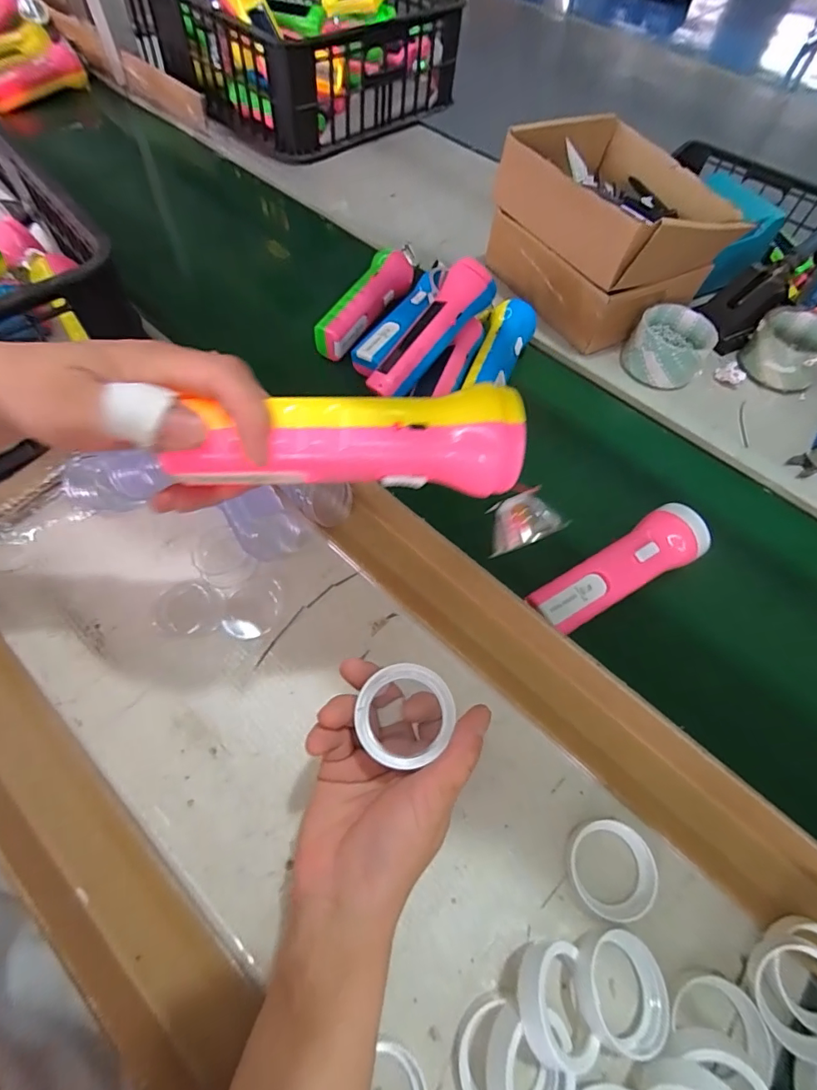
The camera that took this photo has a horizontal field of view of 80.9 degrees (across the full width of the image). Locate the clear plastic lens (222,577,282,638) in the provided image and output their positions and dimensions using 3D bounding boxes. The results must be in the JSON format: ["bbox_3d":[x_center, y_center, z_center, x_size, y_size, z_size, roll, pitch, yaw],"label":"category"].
[{"bbox_3d":[-0.125,0.050,0.384,0.042,0.007,0.050,34,63,10],"label":"clear plastic lens"}]

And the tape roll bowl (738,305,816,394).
[{"bbox_3d":[0.447,-0.230,0.560,0.086,0.047,0.092,4,62,-7],"label":"tape roll bowl"}]

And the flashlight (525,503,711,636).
[{"bbox_3d":[0.177,0.025,0.402,0.168,0.042,0.052,-31,68,-16],"label":"flashlight"}]

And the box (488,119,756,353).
[{"bbox_3d":[0.238,-0.375,0.570,0.211,0.144,0.230,-27,67,-14],"label":"box"}]

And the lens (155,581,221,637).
[{"bbox_3d":[-0.176,0.051,0.384,0.051,0.004,0.044,9,61,-4],"label":"lens"}]

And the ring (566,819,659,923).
[{"bbox_3d":[0.131,0.208,0.308,0.051,0.014,0.053,4,62,-7],"label":"ring"}]

